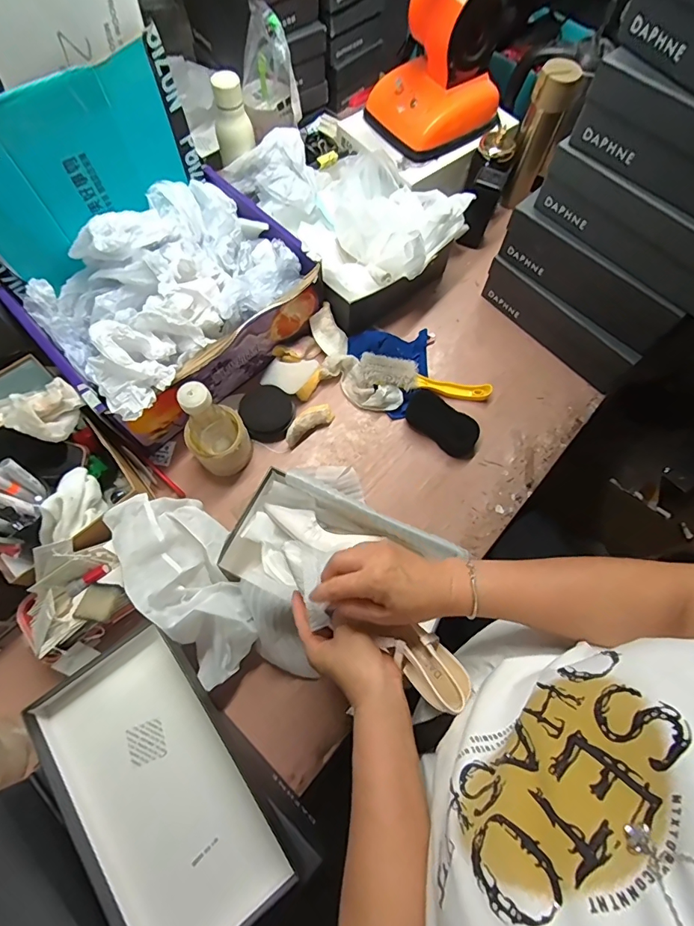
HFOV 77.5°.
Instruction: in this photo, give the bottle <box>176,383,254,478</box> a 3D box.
[{"bbox_3d":[-0.192,-0.048,0.625,0.086,0.172,0.074,-27,73,-11],"label":"bottle"}]

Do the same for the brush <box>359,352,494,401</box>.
[{"bbox_3d":[0.135,-0.139,0.747,0.231,0.051,0.054,11,69,2],"label":"brush"}]

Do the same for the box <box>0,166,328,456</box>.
[{"bbox_3d":[-0.265,-0.259,0.681,0.390,0.177,0.300,-42,76,-15],"label":"box"}]

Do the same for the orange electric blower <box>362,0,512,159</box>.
[{"bbox_3d":[0.164,-0.690,0.742,0.207,0.197,0.162,-28,73,-12],"label":"orange electric blower"}]

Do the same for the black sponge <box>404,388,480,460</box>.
[{"bbox_3d":[0.161,-0.065,0.725,0.135,0.035,0.063,37,73,11],"label":"black sponge"}]

